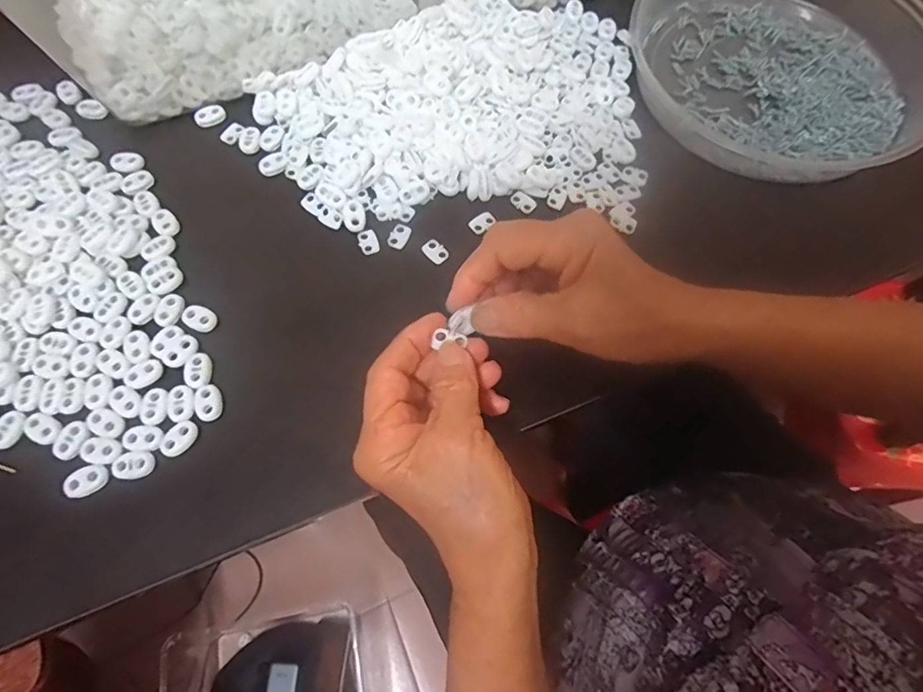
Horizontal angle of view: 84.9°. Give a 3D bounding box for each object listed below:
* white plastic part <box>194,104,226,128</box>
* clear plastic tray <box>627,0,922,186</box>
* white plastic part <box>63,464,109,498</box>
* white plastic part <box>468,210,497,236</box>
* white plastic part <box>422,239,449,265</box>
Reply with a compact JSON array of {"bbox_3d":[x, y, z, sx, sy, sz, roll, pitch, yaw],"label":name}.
[{"bbox_3d":[-0.192,-0.176,0.384,0.022,0.004,0.017,-39,75,-14],"label":"white plastic part"},{"bbox_3d":[0.247,-0.229,0.393,0.232,0.034,0.211,30,72,10],"label":"clear plastic tray"},{"bbox_3d":[-0.212,0.076,0.285,0.022,0.004,0.016,-21,71,-9],"label":"white plastic part"},{"bbox_3d":[0.015,-0.088,0.360,0.019,0.004,0.014,-43,76,-15],"label":"white plastic part"},{"bbox_3d":[-0.018,-0.066,0.350,0.013,0.004,0.019,-41,75,-15],"label":"white plastic part"}]

